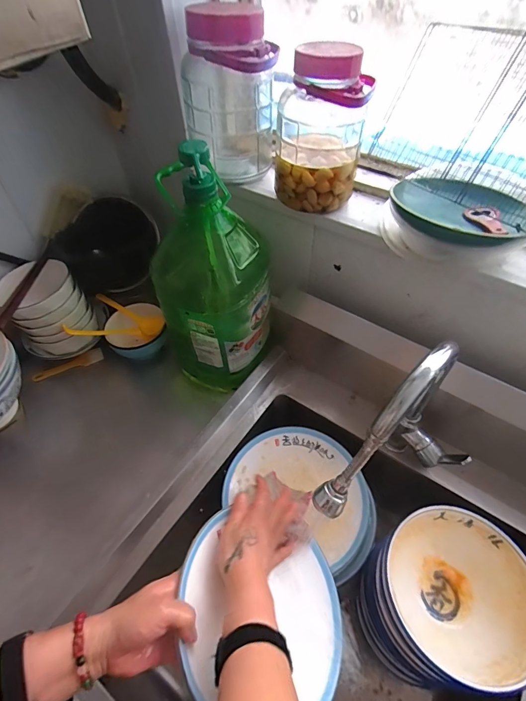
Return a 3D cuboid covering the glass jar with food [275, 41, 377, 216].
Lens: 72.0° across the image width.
[{"bbox_3d":[0.088,-0.338,0.573,0.130,0.206,0.103,5,53,6],"label":"glass jar with food"}]

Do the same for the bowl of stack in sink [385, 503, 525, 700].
[{"bbox_3d":[0.272,0.335,0.512,0.191,0.088,0.196,-1,52,1],"label":"bowl of stack in sink"}]

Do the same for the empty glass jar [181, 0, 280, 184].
[{"bbox_3d":[-0.058,-0.452,0.643,0.150,0.228,0.182,-3,52,0],"label":"empty glass jar"}]

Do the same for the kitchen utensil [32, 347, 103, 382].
[{"bbox_3d":[-0.444,0.038,0.830,0.154,0.029,0.010,-25,14,-8],"label":"kitchen utensil"}]

